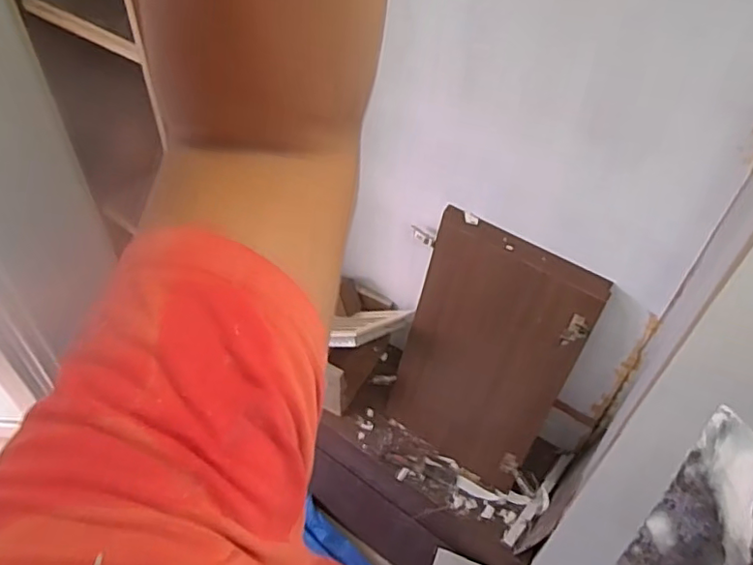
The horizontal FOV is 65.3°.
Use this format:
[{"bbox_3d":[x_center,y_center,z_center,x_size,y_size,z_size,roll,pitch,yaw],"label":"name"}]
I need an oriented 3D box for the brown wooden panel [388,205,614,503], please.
[{"bbox_3d":[0.252,0.189,1.438,0.391,0.663,0.035,28,35,23],"label":"brown wooden panel"}]

